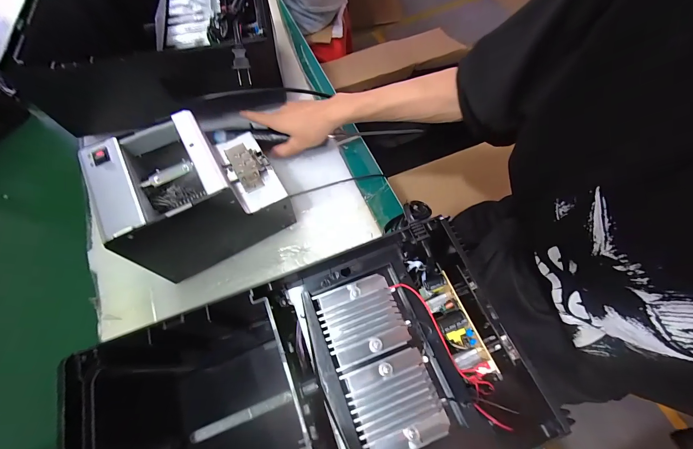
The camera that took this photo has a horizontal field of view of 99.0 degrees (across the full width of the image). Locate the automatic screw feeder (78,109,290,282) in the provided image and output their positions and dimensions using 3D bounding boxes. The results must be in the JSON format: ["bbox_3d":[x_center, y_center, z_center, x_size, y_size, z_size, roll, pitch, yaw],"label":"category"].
[{"bbox_3d":[-0.176,-0.042,0.370,0.175,0.138,0.127,-31,68,-10],"label":"automatic screw feeder"}]

